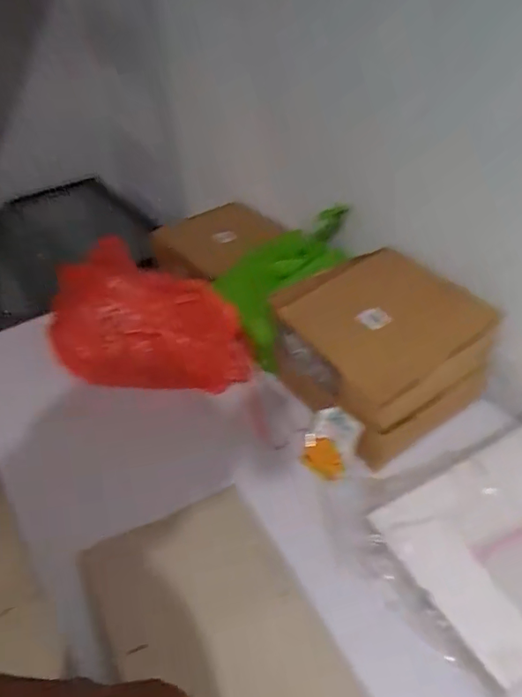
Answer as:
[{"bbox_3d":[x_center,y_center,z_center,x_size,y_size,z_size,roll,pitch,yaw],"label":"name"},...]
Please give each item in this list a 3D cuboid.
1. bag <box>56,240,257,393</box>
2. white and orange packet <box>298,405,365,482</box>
[{"bbox_3d":[-0.202,-0.056,0.927,0.363,0.260,0.131,1,42,6],"label":"bag"},{"bbox_3d":[0.114,0.151,0.799,0.083,0.108,0.023,21,2,29],"label":"white and orange packet"}]

